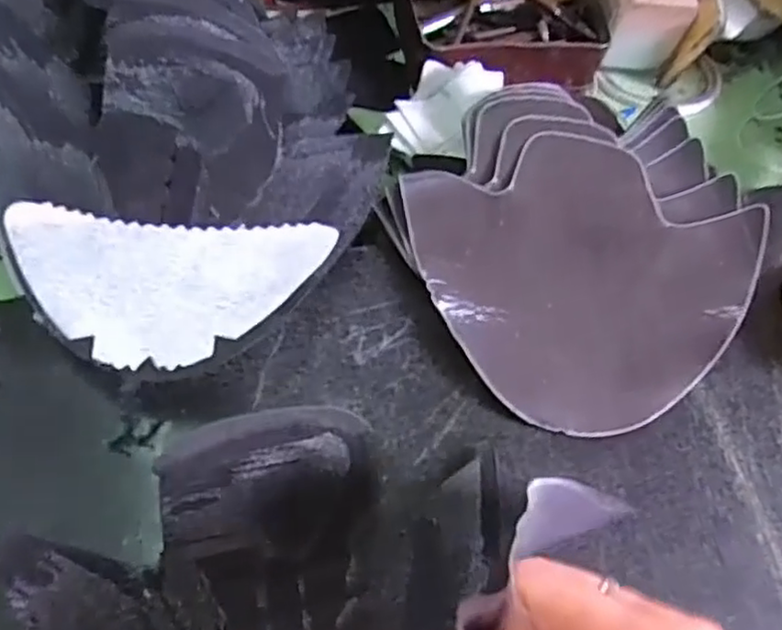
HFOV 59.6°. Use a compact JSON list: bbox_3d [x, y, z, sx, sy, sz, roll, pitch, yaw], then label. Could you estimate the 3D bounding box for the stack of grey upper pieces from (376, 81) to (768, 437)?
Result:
[{"bbox_3d":[0.107,-0.046,0.367,0.201,0.027,0.174,-40,72,-23],"label":"stack of grey upper pieces"}]

